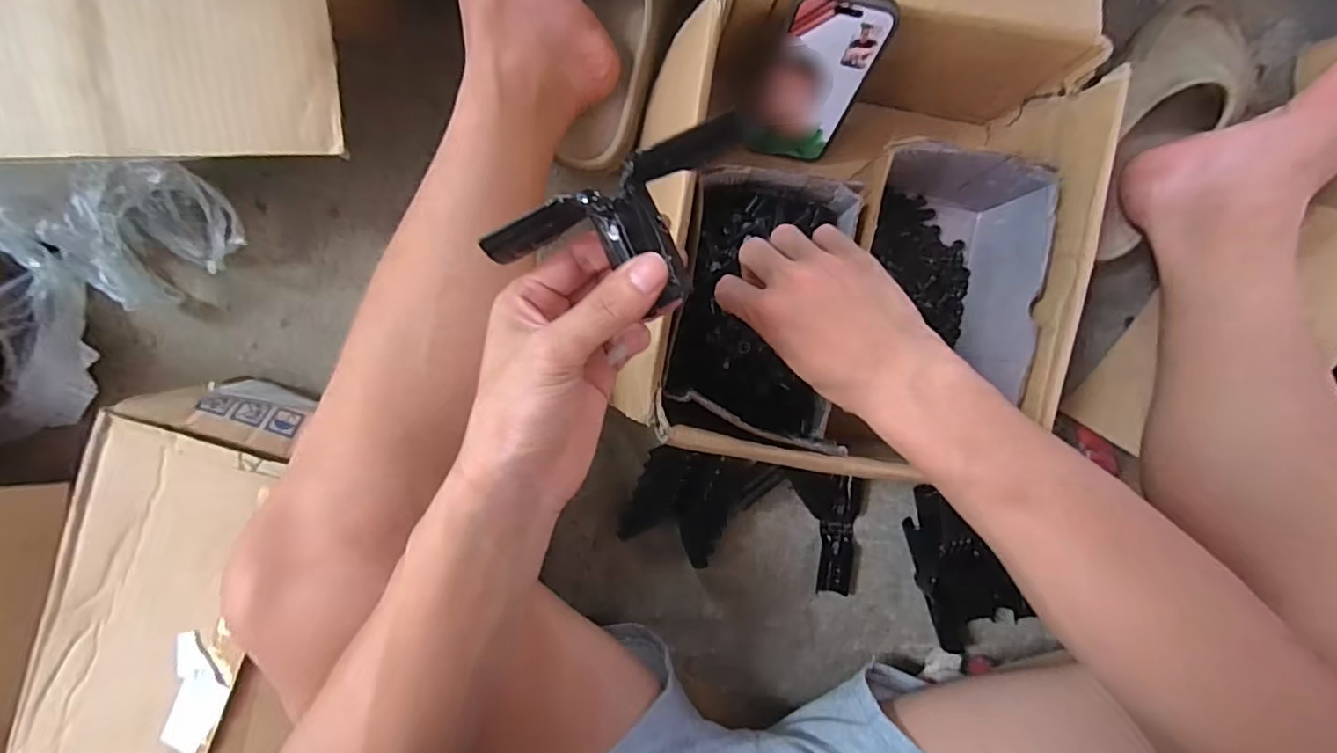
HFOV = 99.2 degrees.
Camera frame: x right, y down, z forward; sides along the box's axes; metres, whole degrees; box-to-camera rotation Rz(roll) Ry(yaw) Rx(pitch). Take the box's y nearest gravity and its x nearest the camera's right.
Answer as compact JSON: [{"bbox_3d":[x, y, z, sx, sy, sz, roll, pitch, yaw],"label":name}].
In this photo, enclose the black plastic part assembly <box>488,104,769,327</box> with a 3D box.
[{"bbox_3d":[-0.014,-0.059,0.252,0.123,0.043,0.064,-24,96,-3],"label":"black plastic part assembly"}]

